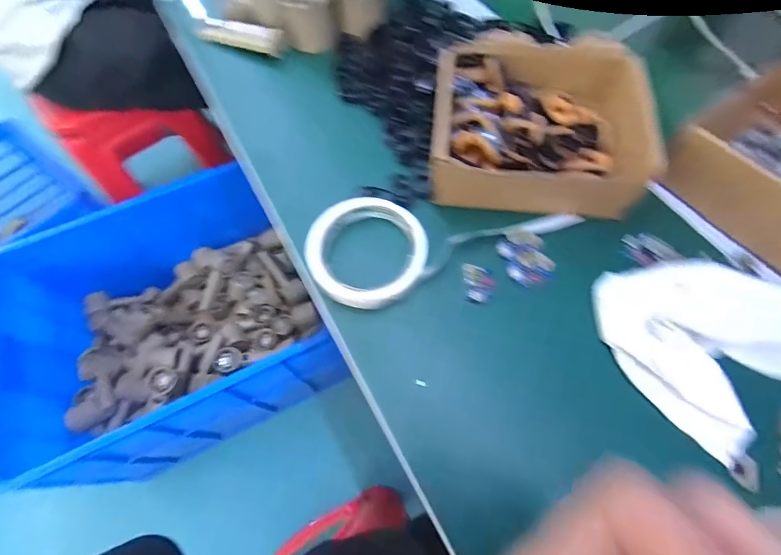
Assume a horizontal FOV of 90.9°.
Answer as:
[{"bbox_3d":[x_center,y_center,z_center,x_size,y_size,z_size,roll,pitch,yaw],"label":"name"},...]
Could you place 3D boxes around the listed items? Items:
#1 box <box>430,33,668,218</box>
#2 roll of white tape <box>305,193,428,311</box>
[{"bbox_3d":[0.127,-0.140,0.335,0.174,0.049,0.166,6,64,3],"label":"box"},{"bbox_3d":[-0.019,-0.023,0.311,0.092,0.017,0.094,0,64,0],"label":"roll of white tape"}]

